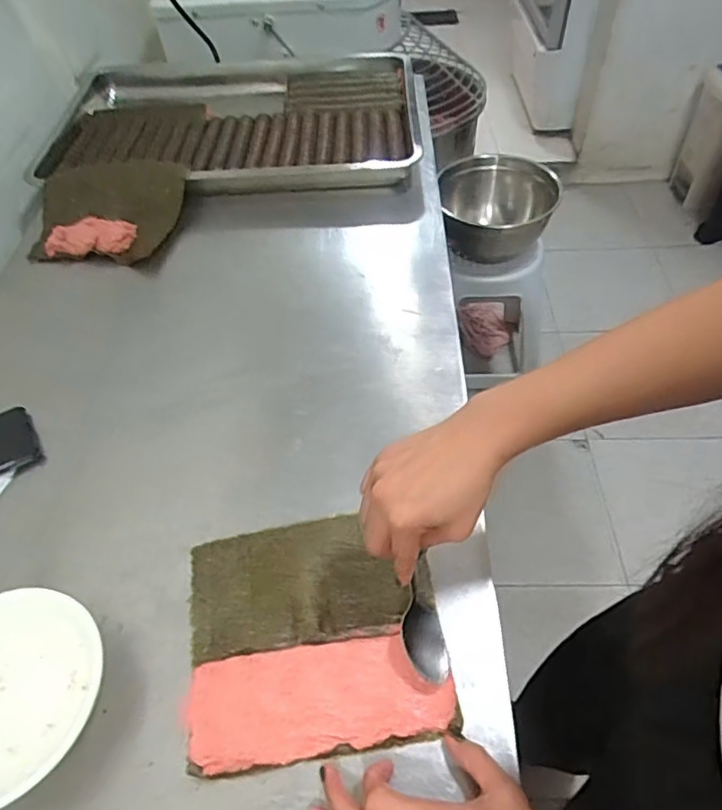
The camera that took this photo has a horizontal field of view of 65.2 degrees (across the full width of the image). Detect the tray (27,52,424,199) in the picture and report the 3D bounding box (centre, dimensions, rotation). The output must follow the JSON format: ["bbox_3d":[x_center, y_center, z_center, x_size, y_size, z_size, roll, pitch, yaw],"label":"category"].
[{"bbox_3d":[-0.215,-0.485,0.949,0.596,0.052,0.423,-1,53,1],"label":"tray"}]

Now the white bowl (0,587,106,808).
[{"bbox_3d":[-0.264,0.214,0.419,0.133,0.049,0.146,-1,53,1],"label":"white bowl"}]

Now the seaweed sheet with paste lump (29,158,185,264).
[{"bbox_3d":[-0.357,-0.283,0.796,0.201,0.054,0.170,3,54,3],"label":"seaweed sheet with paste lump"}]

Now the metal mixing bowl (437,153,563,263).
[{"bbox_3d":[0.303,-0.436,1.292,0.255,0.134,0.263,4,52,7],"label":"metal mixing bowl"}]

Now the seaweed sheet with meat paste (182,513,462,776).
[{"bbox_3d":[-0.039,0.176,0.455,0.195,0.008,0.181,-9,50,-2],"label":"seaweed sheet with meat paste"}]

